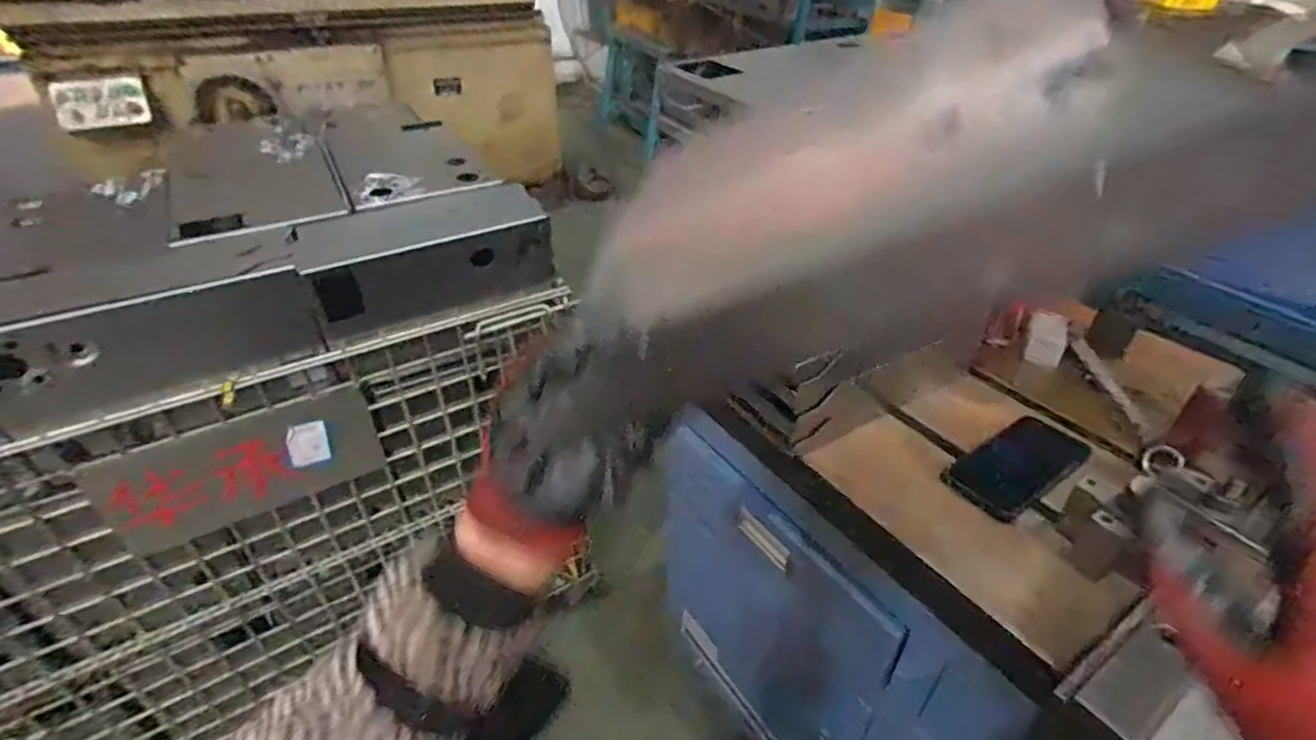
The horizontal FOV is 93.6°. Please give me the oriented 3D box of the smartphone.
[{"bbox_3d":[0.391,0.102,0.670,0.160,0.006,0.078,-28,51,-21],"label":"smartphone"}]

